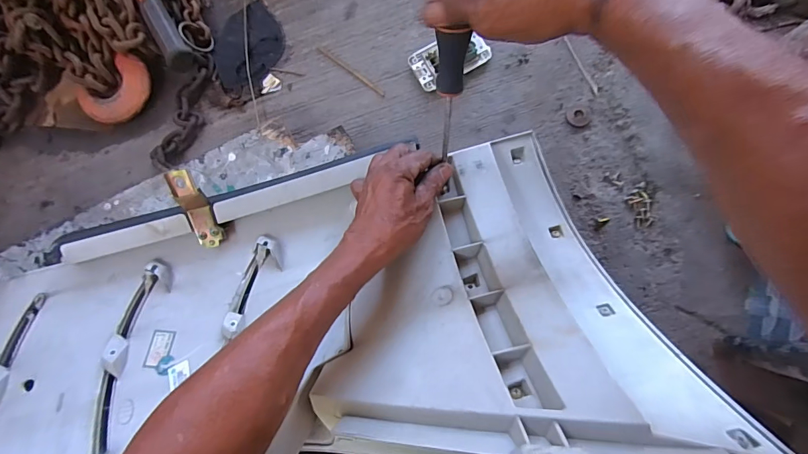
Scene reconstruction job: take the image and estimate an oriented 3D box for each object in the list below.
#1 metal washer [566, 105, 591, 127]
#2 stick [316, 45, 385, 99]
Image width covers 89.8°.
[{"bbox_3d":[0.250,-0.158,0.578,0.031,0.005,0.032,0,80,2],"label":"metal washer"},{"bbox_3d":[-0.080,-0.236,0.614,0.129,0.004,0.006,38,84,7],"label":"stick"}]

